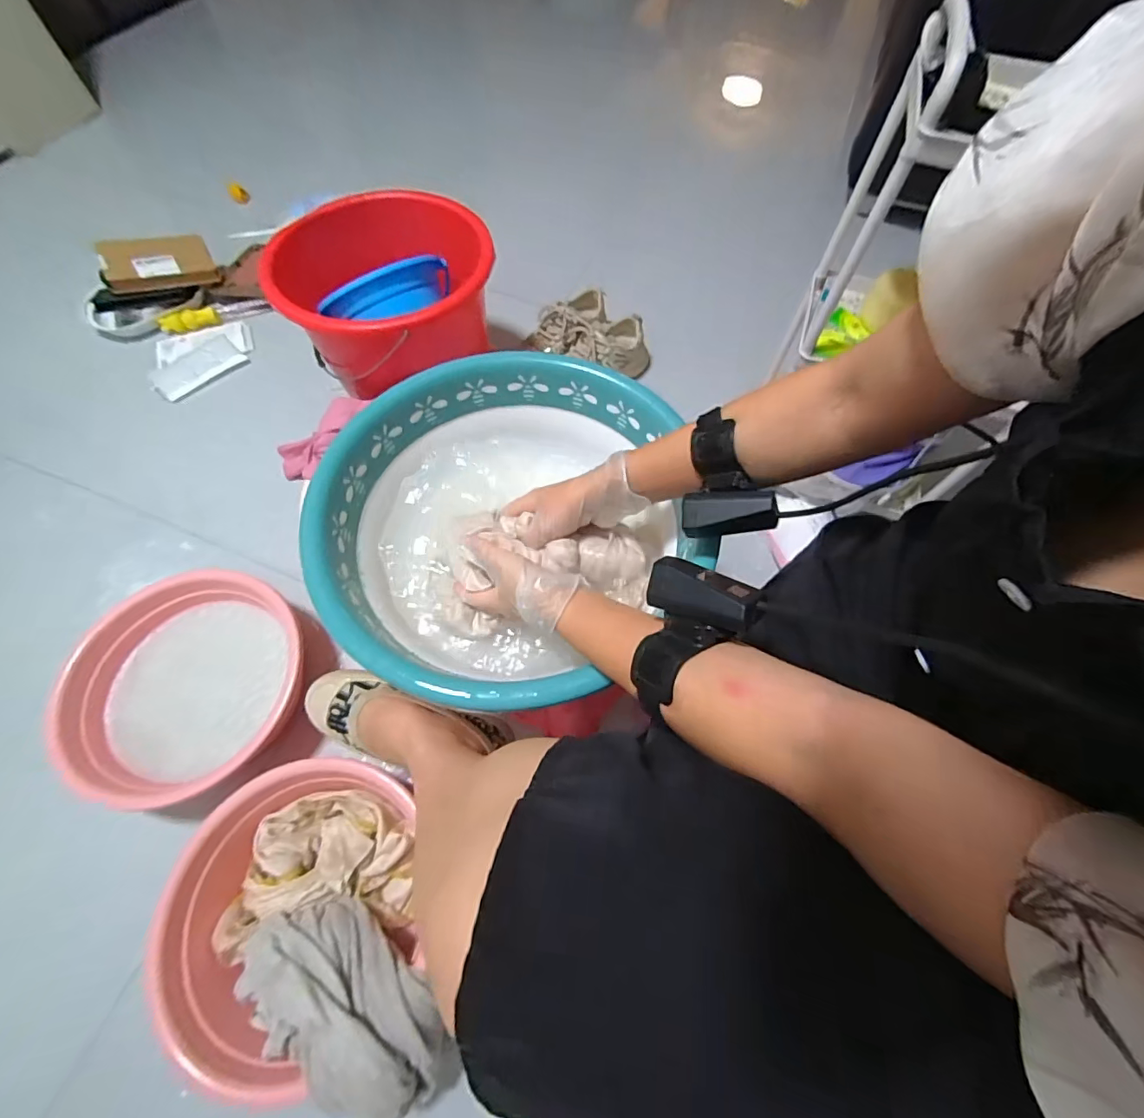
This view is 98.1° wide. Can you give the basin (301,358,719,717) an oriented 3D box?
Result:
[{"bbox_3d":[-0.061,-0.036,0.509,0.338,0.120,0.365,1,65,-1],"label":"basin"}]

